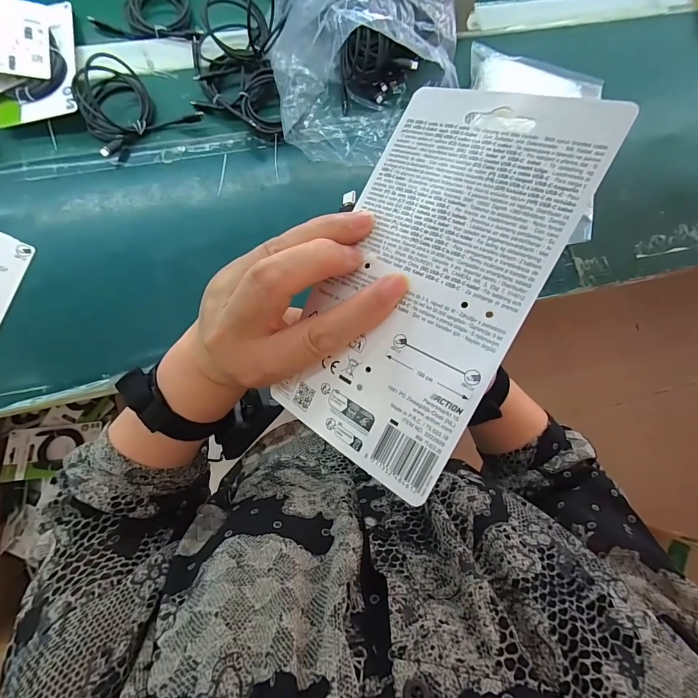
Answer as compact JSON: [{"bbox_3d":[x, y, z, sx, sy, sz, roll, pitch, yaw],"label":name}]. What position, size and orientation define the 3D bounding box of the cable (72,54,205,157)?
[{"bbox_3d":[-0.273,-0.319,0.441,0.132,0.058,0.115,-29,85,-9],"label":"cable"}]

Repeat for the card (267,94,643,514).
[{"bbox_3d":[0.034,-0.033,0.165,0.099,0.004,0.179,28,94,29],"label":"card"}]

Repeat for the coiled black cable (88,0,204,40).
[{"bbox_3d":[-0.270,-0.465,0.483,0.148,0.043,0.100,1,82,-5],"label":"coiled black cable"}]

